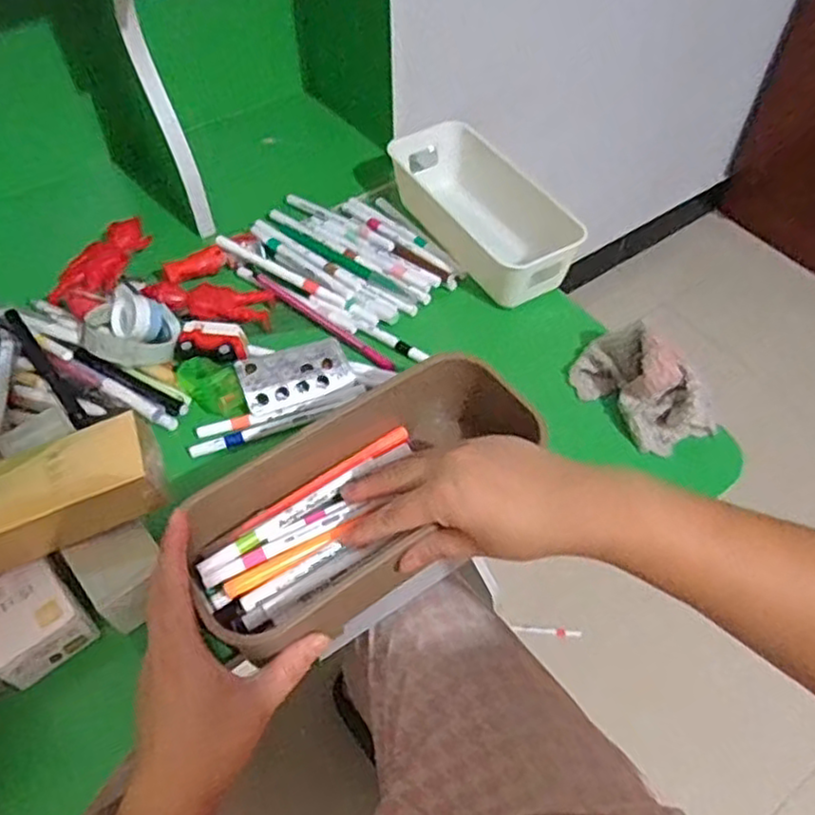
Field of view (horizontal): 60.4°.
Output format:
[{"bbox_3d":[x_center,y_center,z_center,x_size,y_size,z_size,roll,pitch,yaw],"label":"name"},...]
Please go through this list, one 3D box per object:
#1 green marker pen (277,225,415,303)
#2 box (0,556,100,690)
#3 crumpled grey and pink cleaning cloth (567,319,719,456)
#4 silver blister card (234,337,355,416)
[{"bbox_3d":[-0.062,-0.135,0.653,0.155,0.008,0.012,31,60,21],"label":"green marker pen"},{"bbox_3d":[-0.237,0.133,0.442,0.056,0.032,0.064,-33,60,-22],"label":"box"},{"bbox_3d":[0.182,-0.021,0.546,0.054,0.058,0.112,-30,59,-20],"label":"crumpled grey and pink cleaning cloth"},{"bbox_3d":[-0.091,-0.028,0.570,0.087,0.005,0.048,-18,71,-17],"label":"silver blister card"}]

